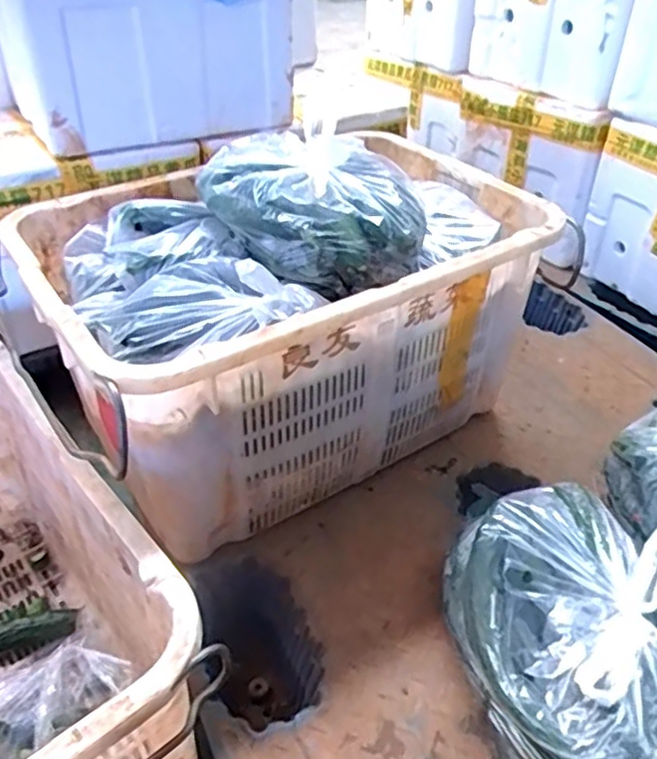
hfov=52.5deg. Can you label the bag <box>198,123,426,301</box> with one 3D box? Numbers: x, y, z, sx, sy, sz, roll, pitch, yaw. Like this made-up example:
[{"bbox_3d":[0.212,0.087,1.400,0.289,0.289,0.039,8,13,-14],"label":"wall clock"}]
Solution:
[{"bbox_3d":[-0.008,-0.232,0.889,0.237,0.119,0.274,-28,45,-31],"label":"bag"}]

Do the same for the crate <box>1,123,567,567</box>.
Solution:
[{"bbox_3d":[-0.055,-0.125,0.991,0.673,0.381,0.474,-23,43,-27],"label":"crate"}]

